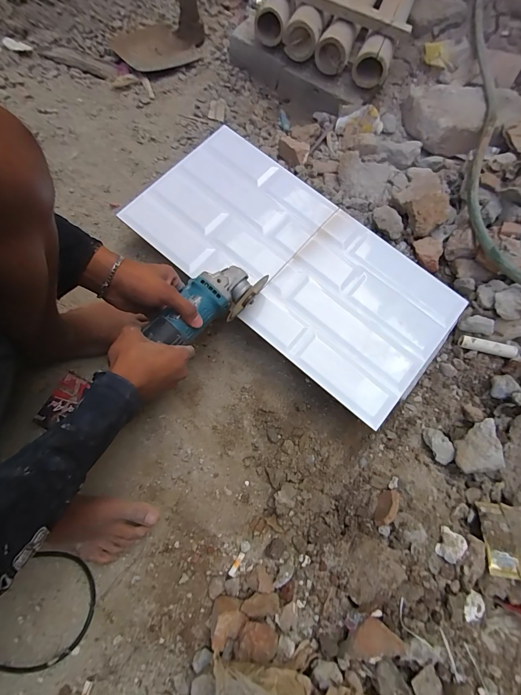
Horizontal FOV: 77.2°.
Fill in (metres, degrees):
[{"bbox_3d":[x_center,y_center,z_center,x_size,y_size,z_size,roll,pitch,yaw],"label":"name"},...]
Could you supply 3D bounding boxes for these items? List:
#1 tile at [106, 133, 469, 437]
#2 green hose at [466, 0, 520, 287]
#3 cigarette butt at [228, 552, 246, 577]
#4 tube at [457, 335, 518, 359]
[{"bbox_3d":[0.056,-0.163,0.603,0.593,0.011,0.295,40,78,7],"label":"tile"},{"bbox_3d":[0.659,-0.404,0.646,0.424,0.195,0.778,12,74,3],"label":"green hose"},{"bbox_3d":[-0.039,0.352,0.529,0.011,0.006,0.037,31,75,8],"label":"cigarette butt"},{"bbox_3d":[0.411,-0.001,0.591,0.097,0.020,0.022,13,74,3],"label":"tube"}]

